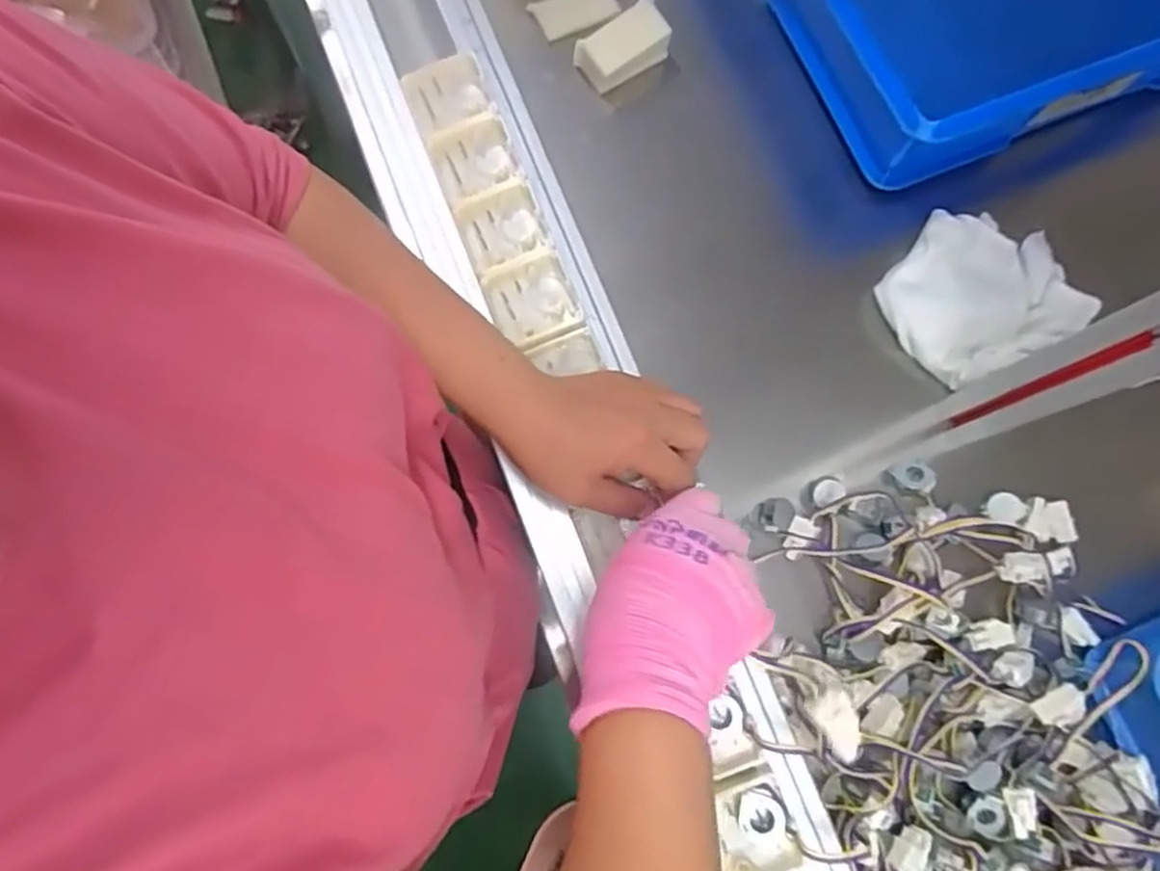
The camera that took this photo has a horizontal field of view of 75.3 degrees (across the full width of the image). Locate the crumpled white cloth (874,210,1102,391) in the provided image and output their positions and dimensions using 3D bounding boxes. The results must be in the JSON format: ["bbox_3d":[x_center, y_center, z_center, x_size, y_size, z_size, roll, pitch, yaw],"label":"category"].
[{"bbox_3d":[0.319,-0.117,0.603,0.140,0.029,0.124,-24,80,-6],"label":"crumpled white cloth"}]

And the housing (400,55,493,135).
[{"bbox_3d":[-0.088,-0.224,0.504,0.052,0.024,0.049,-20,79,-5],"label":"housing"}]

